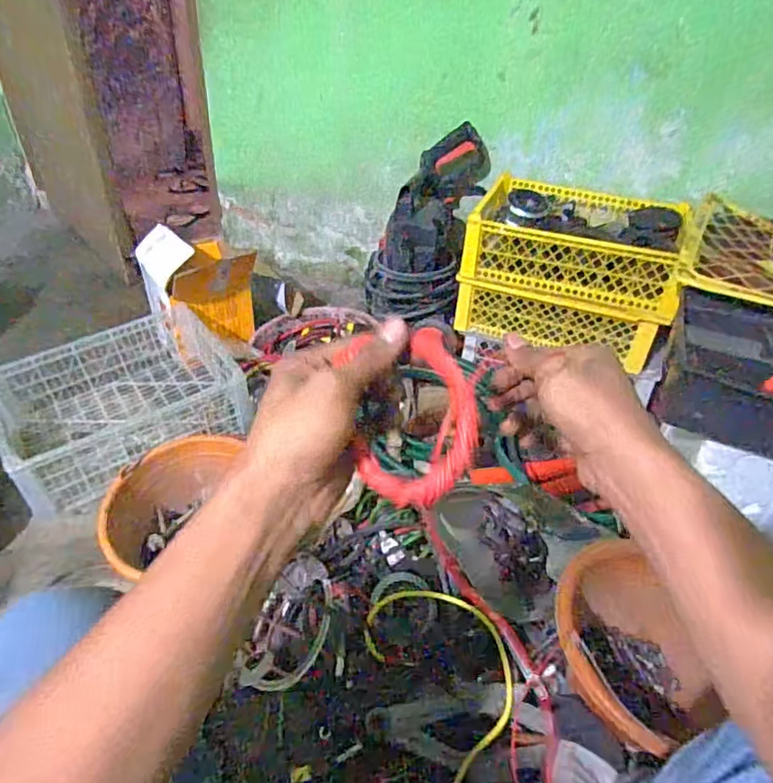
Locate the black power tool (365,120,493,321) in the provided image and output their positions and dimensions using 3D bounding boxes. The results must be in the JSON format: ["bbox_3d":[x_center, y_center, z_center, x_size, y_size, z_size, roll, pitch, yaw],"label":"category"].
[{"bbox_3d":[0.095,-0.391,1.346,0.241,0.498,0.156,24,7,24],"label":"black power tool"}]

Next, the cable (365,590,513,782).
[{"bbox_3d":[0.082,0.372,0.778,0.163,0.019,0.252,-39,46,-6],"label":"cable"}]

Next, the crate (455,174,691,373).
[{"bbox_3d":[0.406,-0.271,1.251,0.418,0.264,0.315,17,40,16],"label":"crate"}]

